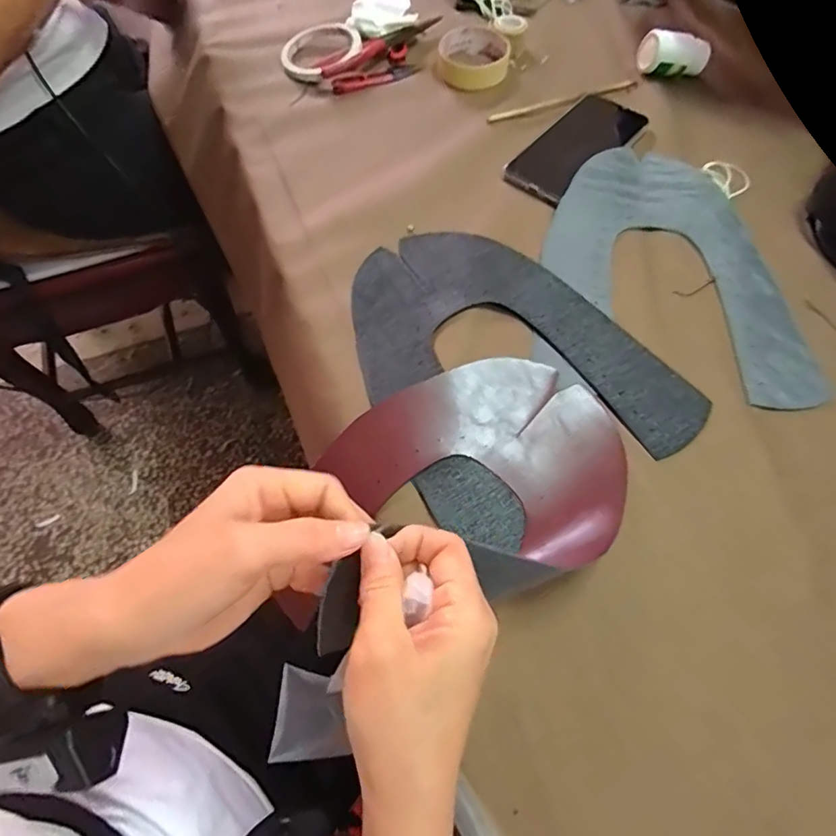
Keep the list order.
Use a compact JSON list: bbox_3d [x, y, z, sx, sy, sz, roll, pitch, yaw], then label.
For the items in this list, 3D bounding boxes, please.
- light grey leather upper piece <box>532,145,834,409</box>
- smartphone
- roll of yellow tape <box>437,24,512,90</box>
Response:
[{"bbox_3d":[0.214,-0.135,0.451,0.219,0.012,0.266,4,64,1],"label":"light grey leather upper piece"},{"bbox_3d":[0.155,-0.273,0.514,0.070,0.011,0.161,38,70,16],"label":"smartphone"},{"bbox_3d":[0.063,-0.406,0.581,0.081,0.022,0.088,5,64,2],"label":"roll of yellow tape"}]

